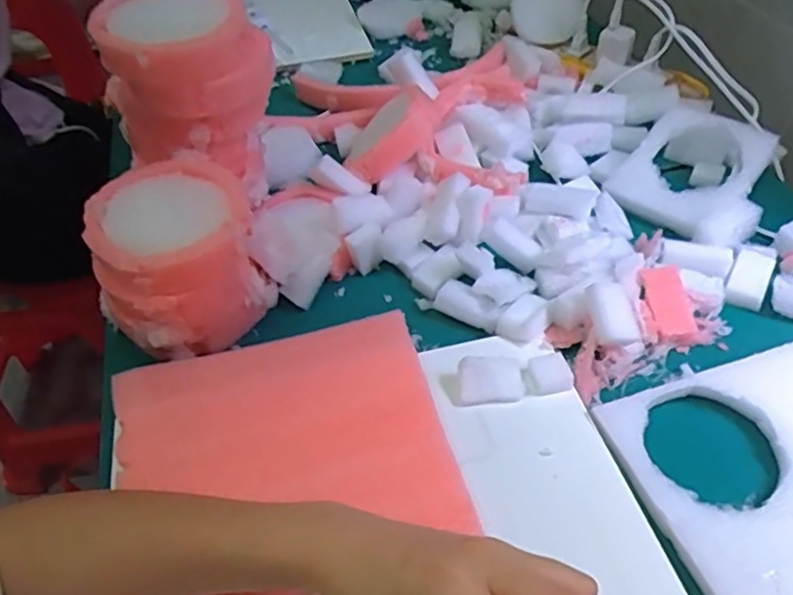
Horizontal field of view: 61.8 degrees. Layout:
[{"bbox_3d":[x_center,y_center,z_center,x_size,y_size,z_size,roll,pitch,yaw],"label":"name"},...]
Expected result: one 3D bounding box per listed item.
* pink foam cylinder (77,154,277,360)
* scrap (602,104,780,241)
[{"bbox_3d":[-0.151,-0.027,0.456,0.111,0.090,0.097,-22,47,-14],"label":"pink foam cylinder"},{"bbox_3d":[0.254,-0.114,0.572,0.139,0.030,0.097,-34,51,-25],"label":"scrap"}]

